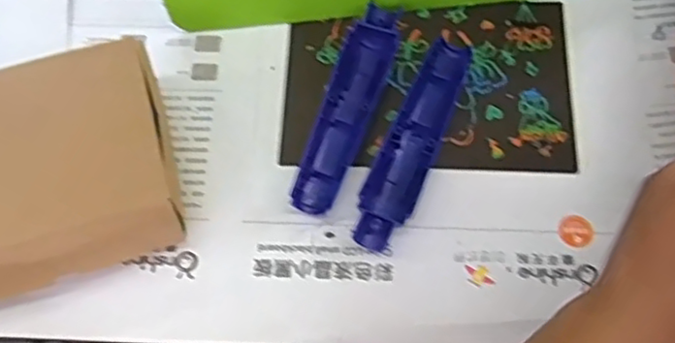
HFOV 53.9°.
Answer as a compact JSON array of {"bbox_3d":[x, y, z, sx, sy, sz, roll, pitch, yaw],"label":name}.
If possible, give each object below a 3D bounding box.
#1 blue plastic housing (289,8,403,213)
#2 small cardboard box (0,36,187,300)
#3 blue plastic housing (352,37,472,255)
[{"bbox_3d":[0.009,-0.052,0.492,0.037,0.025,0.175,18,72,7],"label":"blue plastic housing"},{"bbox_3d":[-0.197,0.002,0.452,0.167,0.063,0.145,-16,71,-5],"label":"small cardboard box"},{"bbox_3d":[0.055,-0.022,0.480,0.036,0.020,0.170,23,72,9],"label":"blue plastic housing"}]

